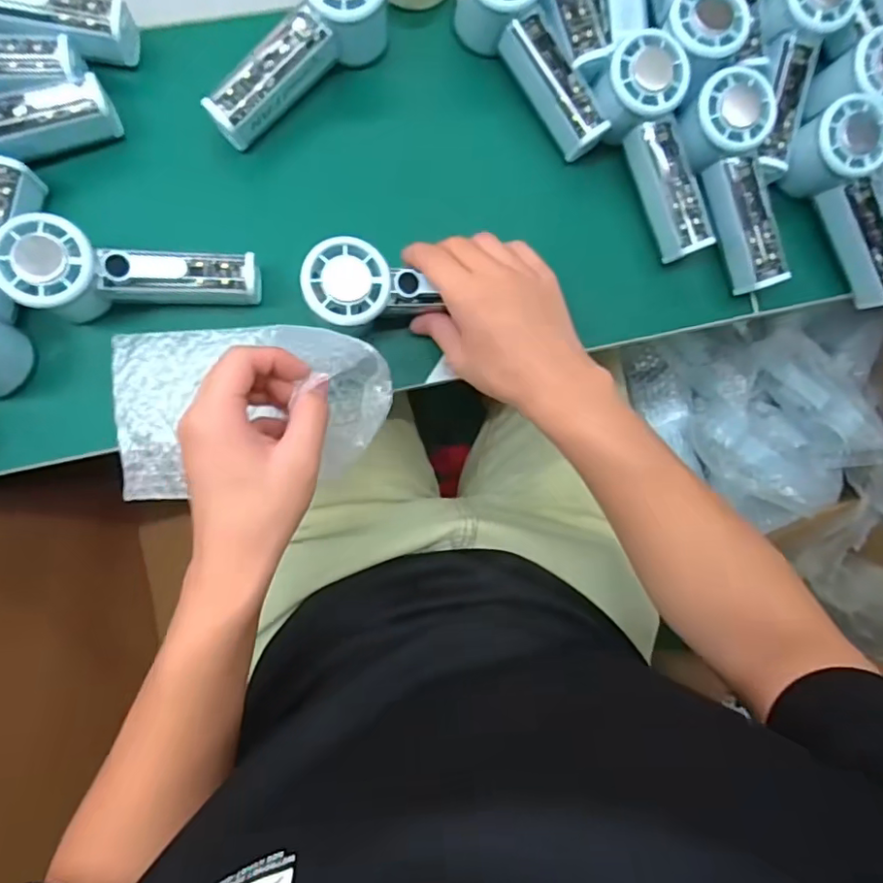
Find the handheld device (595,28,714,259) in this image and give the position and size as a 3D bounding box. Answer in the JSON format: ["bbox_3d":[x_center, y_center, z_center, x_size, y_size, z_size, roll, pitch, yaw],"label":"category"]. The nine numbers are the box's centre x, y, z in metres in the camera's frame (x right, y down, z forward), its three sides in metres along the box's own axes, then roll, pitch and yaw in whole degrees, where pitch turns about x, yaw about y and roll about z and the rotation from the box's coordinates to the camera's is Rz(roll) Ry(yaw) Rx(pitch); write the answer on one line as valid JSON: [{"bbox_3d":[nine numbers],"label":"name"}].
[{"bbox_3d":[0.161,-0.215,0.426,0.054,0.046,0.150,-24,104,-6],"label":"handheld device"}]

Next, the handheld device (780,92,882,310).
[{"bbox_3d":[0.322,-0.180,0.436,0.056,0.053,0.148,-34,92,-6],"label":"handheld device"}]

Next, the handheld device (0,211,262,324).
[{"bbox_3d":[-0.207,-0.112,0.392,0.153,0.057,0.054,0,88,-19],"label":"handheld device"}]

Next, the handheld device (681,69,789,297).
[{"bbox_3d":[0.222,-0.191,0.425,0.055,0.033,0.152,-21,103,-6],"label":"handheld device"}]

